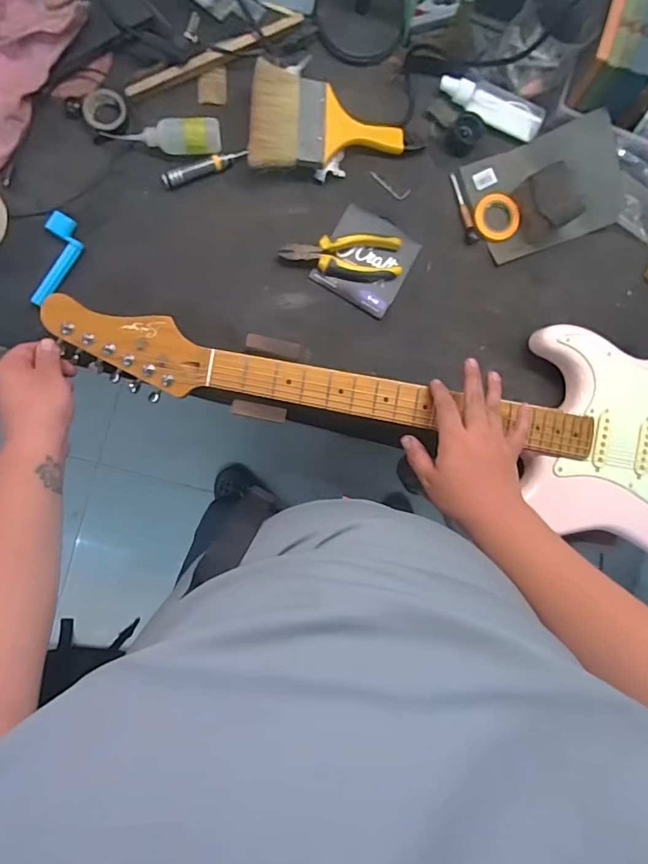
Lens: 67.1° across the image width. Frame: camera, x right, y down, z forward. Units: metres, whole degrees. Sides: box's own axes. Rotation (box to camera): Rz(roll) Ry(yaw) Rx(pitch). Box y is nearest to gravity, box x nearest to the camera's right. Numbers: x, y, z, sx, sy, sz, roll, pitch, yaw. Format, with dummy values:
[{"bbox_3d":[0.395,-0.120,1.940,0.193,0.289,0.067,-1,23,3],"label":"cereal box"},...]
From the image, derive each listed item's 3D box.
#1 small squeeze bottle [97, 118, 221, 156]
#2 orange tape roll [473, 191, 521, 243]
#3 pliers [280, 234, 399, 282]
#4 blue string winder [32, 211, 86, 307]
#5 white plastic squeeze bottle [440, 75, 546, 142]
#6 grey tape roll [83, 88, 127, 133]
[{"bbox_3d":[-0.192,-0.352,0.586,0.135,0.033,0.030,-3,90,-7],"label":"small squeeze bottle"},{"bbox_3d":[0.232,-0.288,0.654,0.063,0.010,0.066,0,90,-7],"label":"orange tape roll"},{"bbox_3d":[0.023,-0.223,0.621,0.153,0.019,0.053,2,90,-7],"label":"pliers"},{"bbox_3d":[-0.314,-0.203,0.581,0.040,0.021,0.111,8,89,-7],"label":"blue string winder"},{"bbox_3d":[0.218,-0.426,0.641,0.140,0.027,0.029,19,88,-6],"label":"white plastic squeeze bottle"},{"bbox_3d":[-0.262,-0.383,0.583,0.048,0.008,0.047,0,90,-7],"label":"grey tape roll"}]

